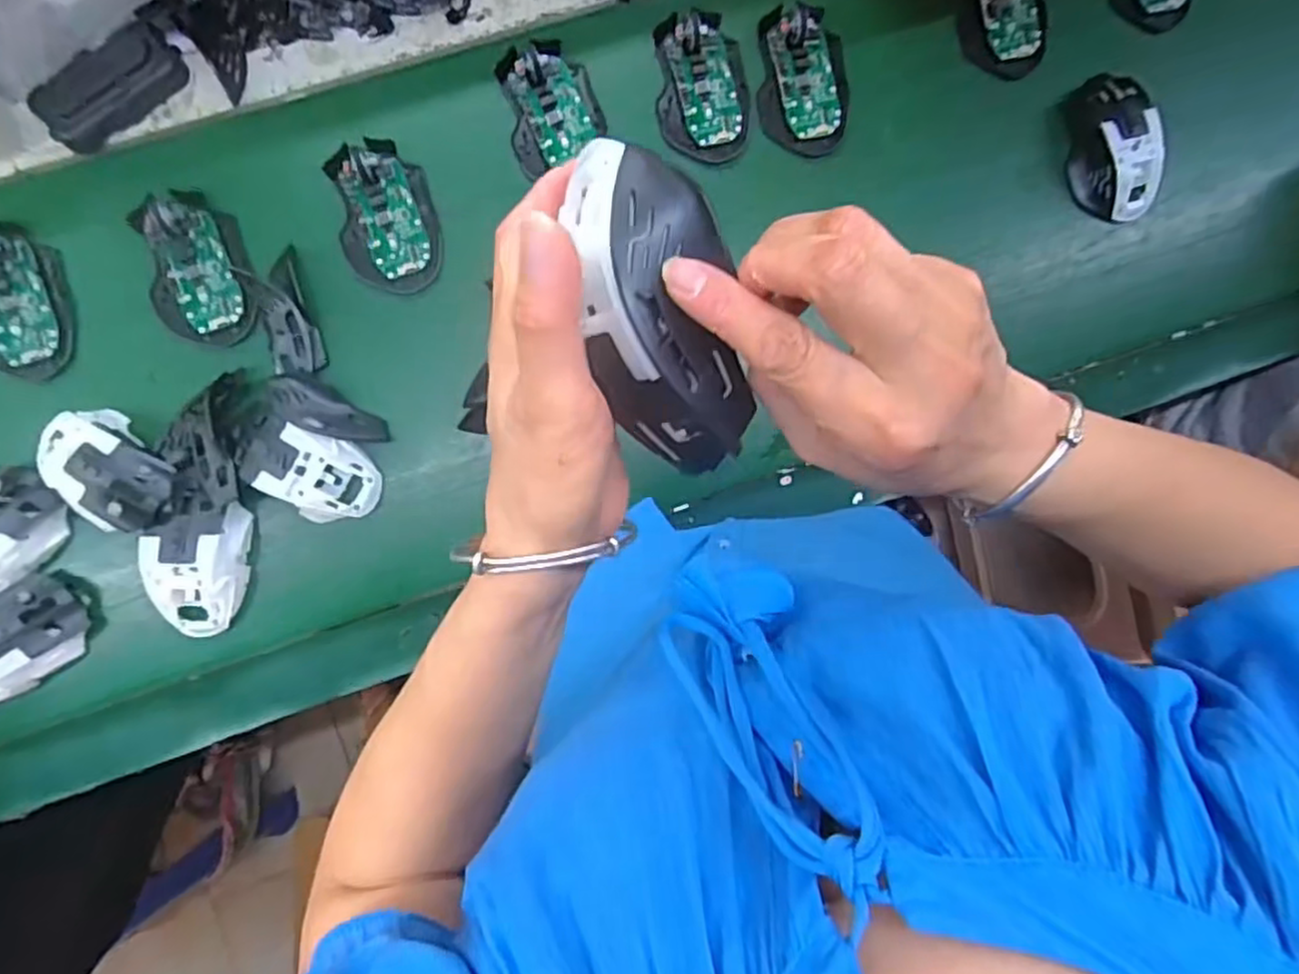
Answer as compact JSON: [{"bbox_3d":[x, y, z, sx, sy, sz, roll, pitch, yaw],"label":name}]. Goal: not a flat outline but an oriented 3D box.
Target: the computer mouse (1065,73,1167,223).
[{"bbox_3d":[0.389,-0.283,0.606,0.071,0.042,0.116,-27,96,-3],"label":"computer mouse"}]

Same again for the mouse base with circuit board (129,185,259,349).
[{"bbox_3d":[-0.344,-0.167,0.552,0.075,0.016,0.114,-17,96,-4],"label":"mouse base with circuit board"}]

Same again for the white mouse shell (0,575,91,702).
[{"bbox_3d":[-0.476,0.117,0.535,0.108,0.040,0.072,-39,97,-2],"label":"white mouse shell"}]

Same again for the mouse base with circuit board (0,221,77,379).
[{"bbox_3d":[-0.476,-0.139,0.541,0.070,0.019,0.112,-6,95,-5],"label":"mouse base with circuit board"}]

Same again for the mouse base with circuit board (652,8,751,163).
[{"bbox_3d":[0.044,-0.321,0.582,0.072,0.032,0.113,-4,95,-5],"label":"mouse base with circuit board"}]

